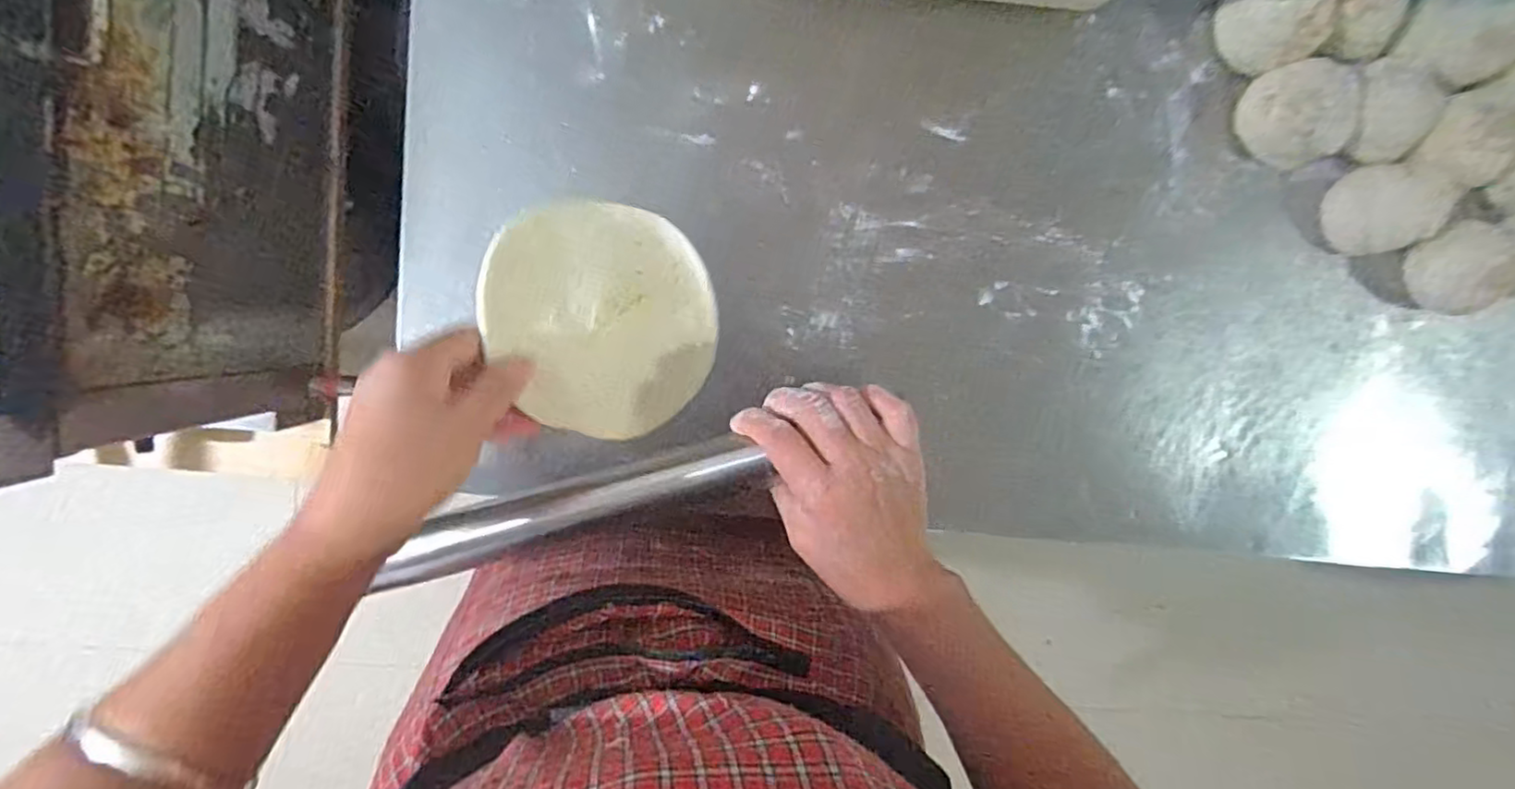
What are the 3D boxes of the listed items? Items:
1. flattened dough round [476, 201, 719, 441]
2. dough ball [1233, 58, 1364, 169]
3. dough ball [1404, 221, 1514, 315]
[{"bbox_3d":[-0.087,-0.044,0.382,0.138,0.009,0.131,1,88,-34],"label":"flattened dough round"},{"bbox_3d":[0.354,-0.185,0.432,0.057,0.045,0.057,-1,97,-4],"label":"dough ball"},{"bbox_3d":[0.485,-0.085,0.449,0.060,0.046,0.057,-1,96,-7],"label":"dough ball"}]

